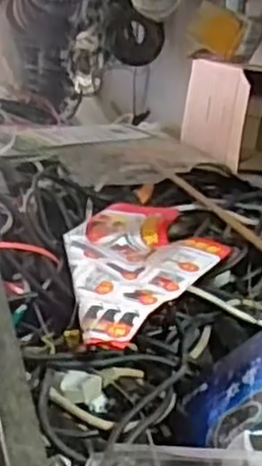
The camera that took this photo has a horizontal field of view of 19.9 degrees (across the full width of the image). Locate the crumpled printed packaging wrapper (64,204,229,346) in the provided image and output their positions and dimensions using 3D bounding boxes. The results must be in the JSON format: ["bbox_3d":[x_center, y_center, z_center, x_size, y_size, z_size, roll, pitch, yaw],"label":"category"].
[{"bbox_3d":[-0.007,0.026,0.813,0.151,0.084,0.285,6,14,26],"label":"crumpled printed packaging wrapper"}]

